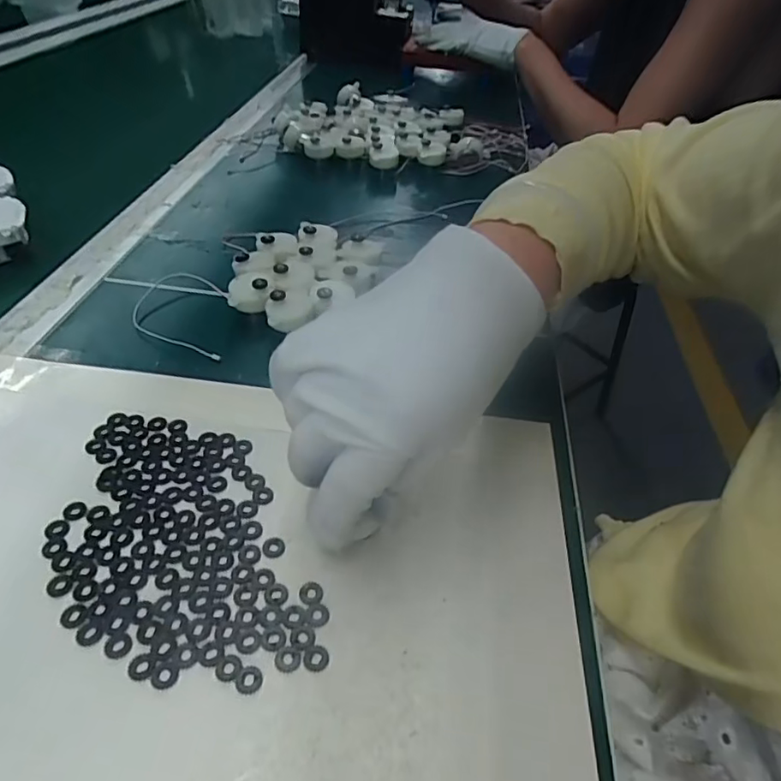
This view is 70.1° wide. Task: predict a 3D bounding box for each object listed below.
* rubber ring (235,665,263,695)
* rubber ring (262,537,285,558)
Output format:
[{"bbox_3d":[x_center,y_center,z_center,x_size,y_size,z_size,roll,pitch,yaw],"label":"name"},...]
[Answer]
[{"bbox_3d":[-0.058,0.116,0.225,0.010,0.004,0.011,2,42,-2],"label":"rubber ring"},{"bbox_3d":[-0.057,0.076,0.272,0.011,0.004,0.011,2,42,-2],"label":"rubber ring"}]

